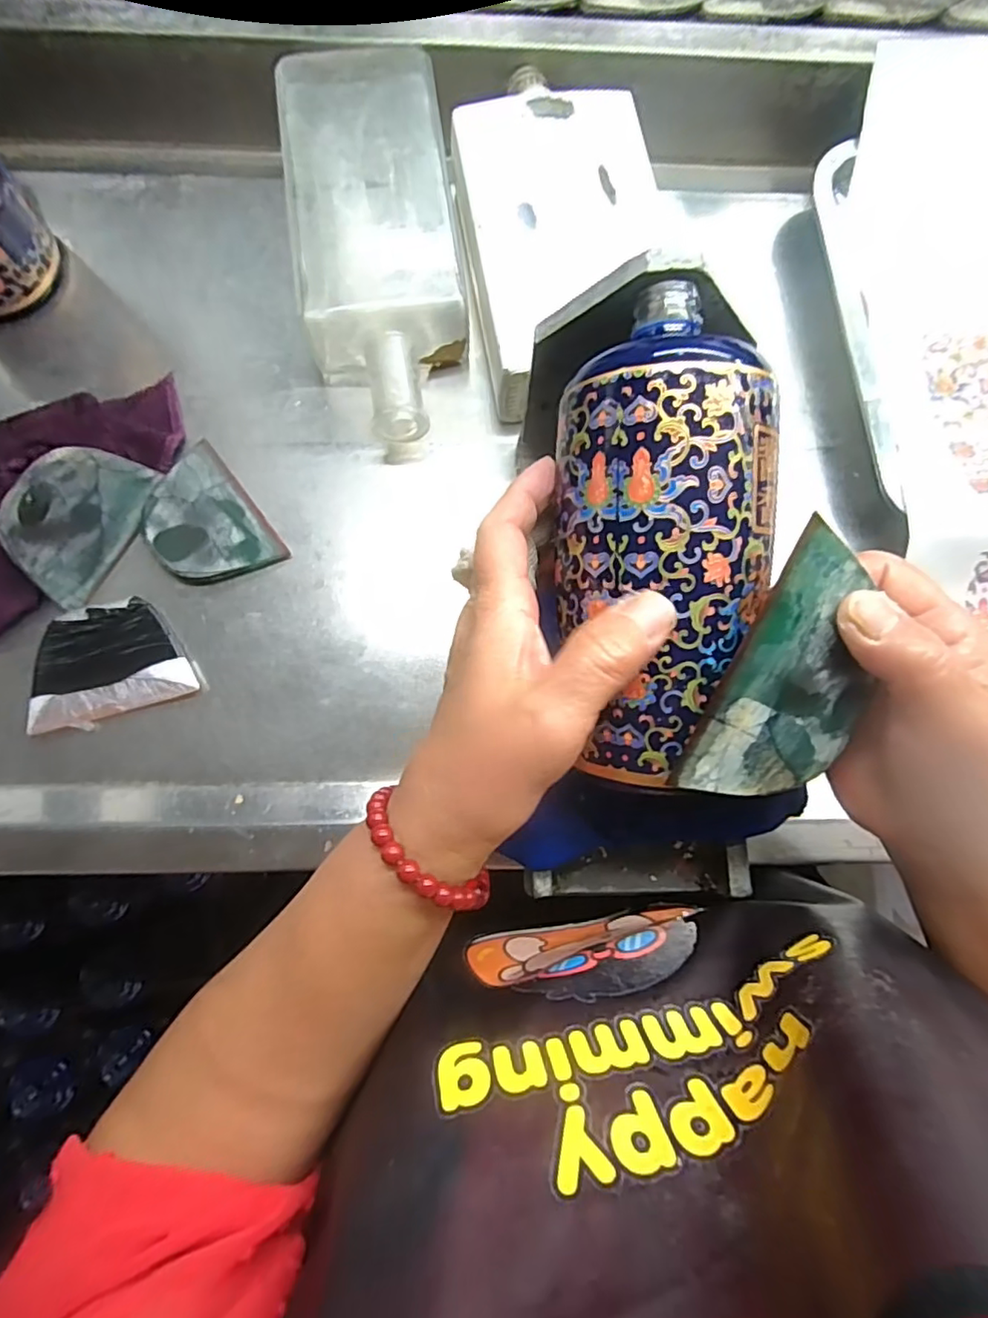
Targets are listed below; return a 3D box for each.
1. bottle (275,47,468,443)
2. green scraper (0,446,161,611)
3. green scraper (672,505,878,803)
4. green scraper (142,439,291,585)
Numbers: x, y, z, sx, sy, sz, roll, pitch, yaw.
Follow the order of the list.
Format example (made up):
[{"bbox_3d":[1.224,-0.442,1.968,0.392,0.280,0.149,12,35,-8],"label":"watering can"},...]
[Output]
[{"bbox_3d":[-0.067,-0.233,0.342,0.089,0.045,0.222,-6,85,-3],"label":"bottle"},{"bbox_3d":[-0.225,-0.075,0.315,0.053,0.004,0.084,35,81,-34],"label":"green scraper"},{"bbox_3d":[0.106,0.009,0.204,0.053,0.004,0.095,25,96,-12],"label":"green scraper"},{"bbox_3d":[-0.162,-0.075,0.327,0.058,0.007,0.081,-37,87,-6],"label":"green scraper"}]

